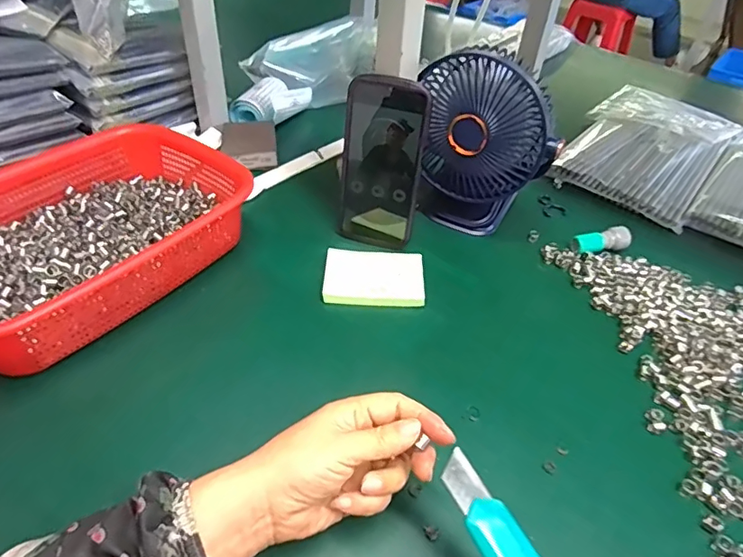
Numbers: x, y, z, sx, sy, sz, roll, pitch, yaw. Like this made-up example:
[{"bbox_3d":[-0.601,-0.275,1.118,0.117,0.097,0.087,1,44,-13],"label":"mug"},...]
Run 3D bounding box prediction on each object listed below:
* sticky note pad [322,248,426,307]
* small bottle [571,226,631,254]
[{"bbox_3d":[0.003,-0.001,0.498,0.094,0.013,0.069,3,41,-2],"label":"sticky note pad"},{"bbox_3d":[0.248,-0.040,0.553,0.062,0.021,0.023,-3,42,-8],"label":"small bottle"}]

